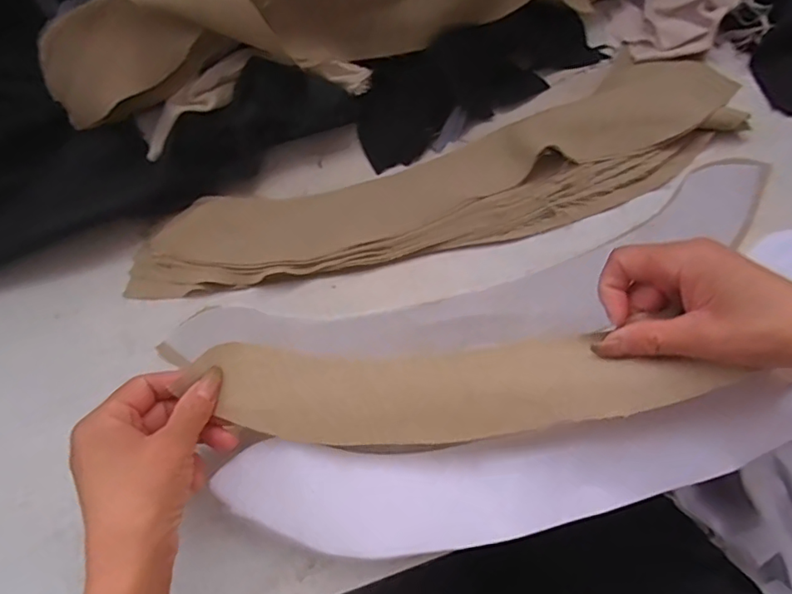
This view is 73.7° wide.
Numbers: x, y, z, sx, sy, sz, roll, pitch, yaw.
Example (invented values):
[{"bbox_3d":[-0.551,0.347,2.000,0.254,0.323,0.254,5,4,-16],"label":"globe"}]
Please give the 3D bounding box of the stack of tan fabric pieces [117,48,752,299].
[{"bbox_3d":[0.040,-0.091,0.414,0.487,0.021,0.103,-19,69,-5],"label":"stack of tan fabric pieces"}]

